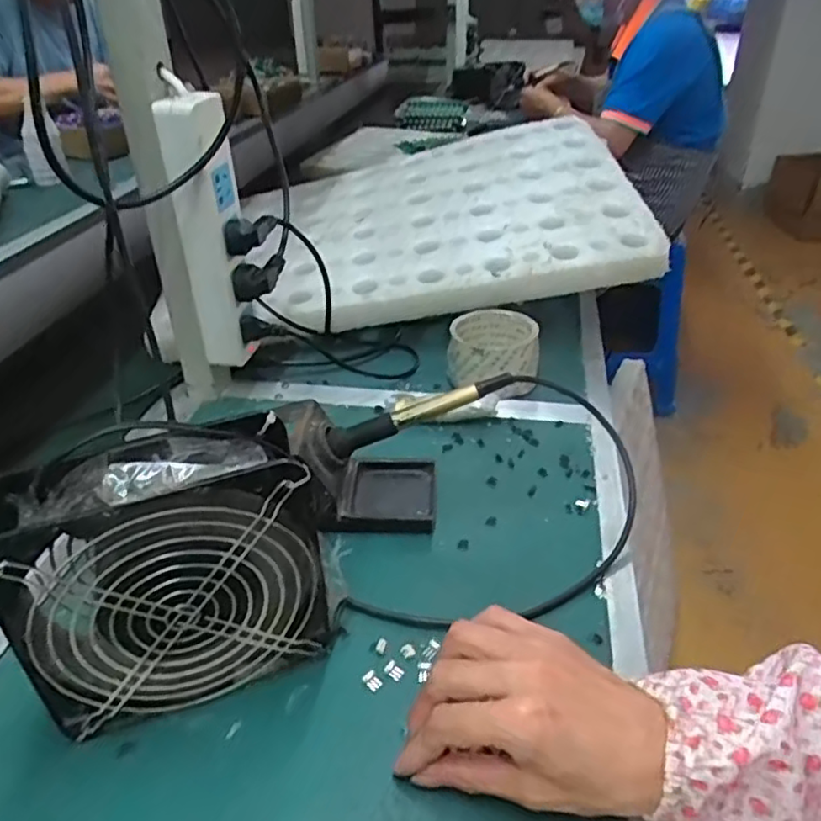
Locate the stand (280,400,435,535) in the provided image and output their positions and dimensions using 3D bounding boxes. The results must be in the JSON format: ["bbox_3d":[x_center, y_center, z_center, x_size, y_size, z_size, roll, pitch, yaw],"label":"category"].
[{"bbox_3d":[-0.037,0.041,0.489,0.110,0.072,0.076,-1,33,-1],"label":"stand"}]

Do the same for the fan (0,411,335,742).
[{"bbox_3d":[-0.122,0.087,0.355,0.159,0.154,0.061,-13,35,-19],"label":"fan"}]

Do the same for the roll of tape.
[{"bbox_3d":[0.082,-0.056,0.640,0.082,0.055,0.085,0,33,0],"label":"roll of tape"}]

